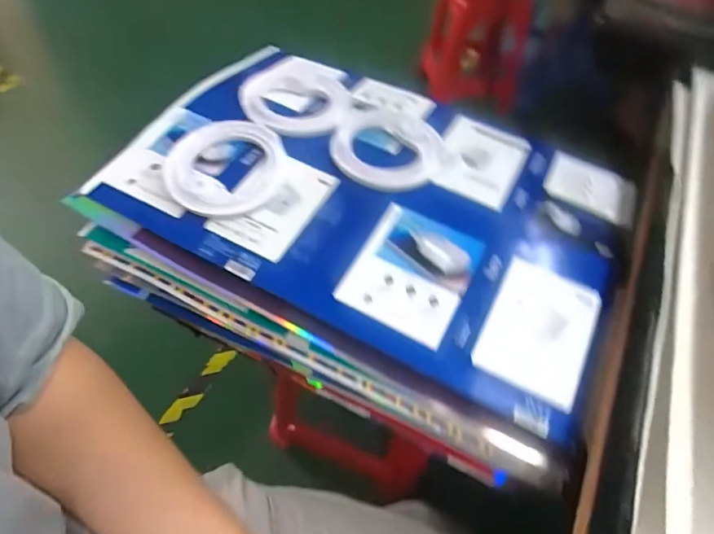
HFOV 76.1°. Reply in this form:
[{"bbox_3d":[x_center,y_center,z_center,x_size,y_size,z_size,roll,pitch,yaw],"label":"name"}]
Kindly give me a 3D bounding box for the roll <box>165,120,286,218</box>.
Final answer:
[{"bbox_3d":[-0.145,-0.111,0.509,0.130,0.023,0.126,2,55,-4],"label":"roll"}]

